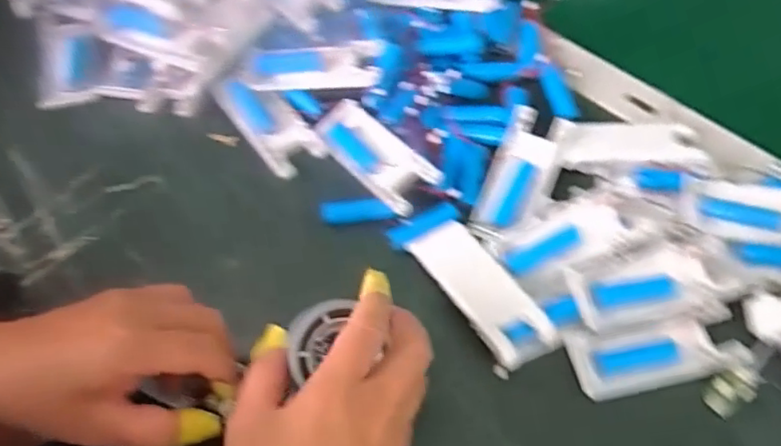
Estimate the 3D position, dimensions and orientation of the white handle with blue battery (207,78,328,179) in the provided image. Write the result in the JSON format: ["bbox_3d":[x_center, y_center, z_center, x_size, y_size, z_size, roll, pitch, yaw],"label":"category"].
[{"bbox_3d":[-0.092,-0.077,0.466,0.041,0.017,0.094,-36,67,-18],"label":"white handle with blue battery"}]

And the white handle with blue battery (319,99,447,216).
[{"bbox_3d":[-0.012,-0.051,0.440,0.036,0.028,0.105,-36,67,-18],"label":"white handle with blue battery"}]

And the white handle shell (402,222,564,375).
[{"bbox_3d":[0.058,0.044,0.396,0.043,0.023,0.105,-32,66,-16],"label":"white handle shell"}]

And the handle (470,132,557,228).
[{"bbox_3d":[0.087,-0.029,0.432,0.039,0.018,0.073,22,63,12],"label":"handle"}]

